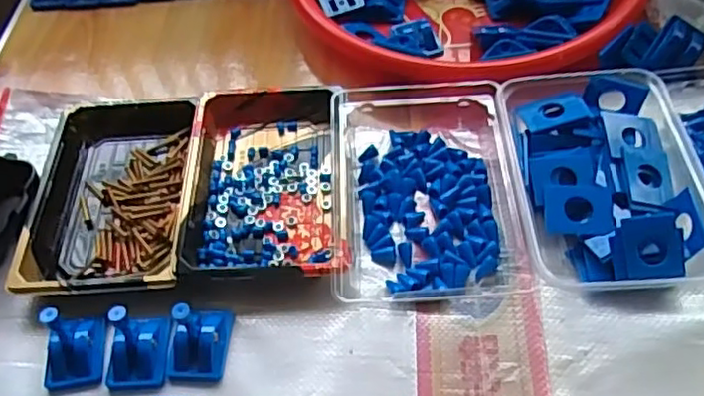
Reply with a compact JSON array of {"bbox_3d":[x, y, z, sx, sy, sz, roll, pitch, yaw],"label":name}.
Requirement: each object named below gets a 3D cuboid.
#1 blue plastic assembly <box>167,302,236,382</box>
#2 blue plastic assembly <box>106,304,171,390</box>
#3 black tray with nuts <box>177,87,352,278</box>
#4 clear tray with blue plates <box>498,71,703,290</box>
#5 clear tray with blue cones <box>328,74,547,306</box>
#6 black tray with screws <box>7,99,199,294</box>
[{"bbox_3d":[-0.092,0.078,0.382,0.032,0.041,0.043,2,53,7],"label":"blue plastic assembly"},{"bbox_3d":[-0.128,0.083,0.379,0.035,0.038,0.038,-2,53,4],"label":"blue plastic assembly"},{"bbox_3d":[-0.059,-0.013,0.454,0.102,0.026,0.160,-5,53,2],"label":"black tray with nuts"},{"bbox_3d":[0.161,-0.014,0.427,0.108,0.035,0.155,-5,53,2],"label":"clear tray with blue plates"},{"bbox_3d":[0.046,-0.016,0.444,0.121,0.032,0.175,-6,53,1],"label":"clear tray with blue cones"},{"bbox_3d":[-0.166,-0.004,0.467,0.107,0.024,0.160,-4,53,3],"label":"black tray with screws"}]

